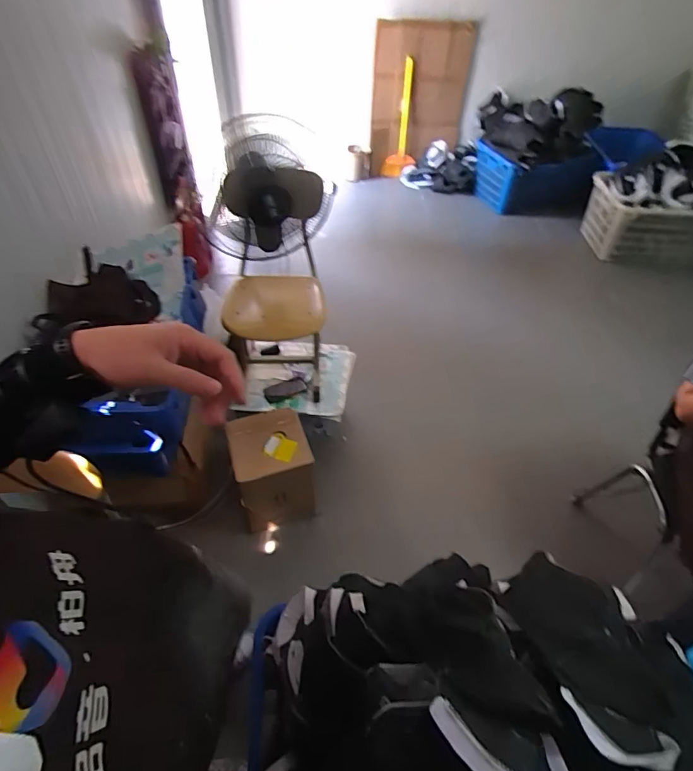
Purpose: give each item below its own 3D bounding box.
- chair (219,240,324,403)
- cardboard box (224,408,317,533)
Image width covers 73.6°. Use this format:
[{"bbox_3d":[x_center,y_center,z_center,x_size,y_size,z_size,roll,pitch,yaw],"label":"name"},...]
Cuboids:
[{"bbox_3d":[-0.258,-0.161,1.743,0.349,0.364,0.327,-4,48,-6],"label":"chair"},{"bbox_3d":[-0.260,0.310,1.638,0.247,0.360,0.264,-13,50,-14],"label":"cardboard box"}]

